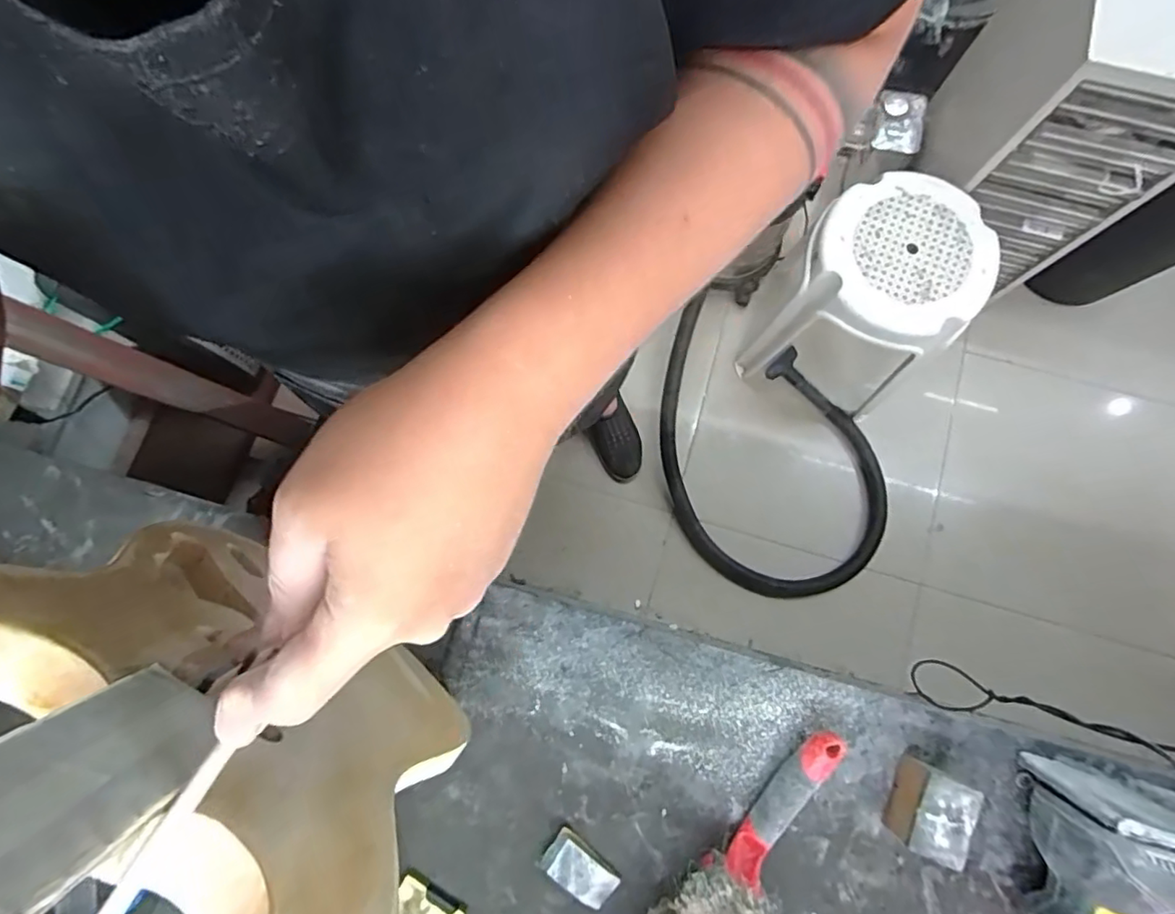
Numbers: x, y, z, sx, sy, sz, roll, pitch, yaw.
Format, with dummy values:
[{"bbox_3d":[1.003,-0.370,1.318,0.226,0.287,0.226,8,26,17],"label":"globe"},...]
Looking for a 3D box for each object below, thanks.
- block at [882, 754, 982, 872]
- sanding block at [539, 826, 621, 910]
[{"bbox_3d":[0.329,0.339,0.552,0.055,0.057,0.080,28,82,6],"label":"block"},{"bbox_3d":[-0.007,0.404,0.561,0.073,0.018,0.039,40,83,7],"label":"sanding block"}]

